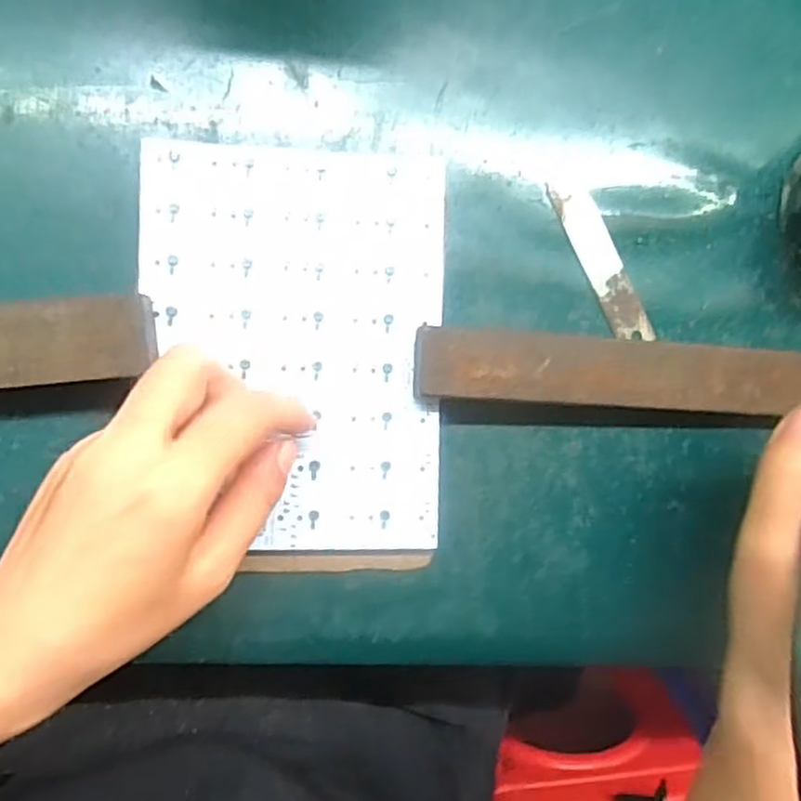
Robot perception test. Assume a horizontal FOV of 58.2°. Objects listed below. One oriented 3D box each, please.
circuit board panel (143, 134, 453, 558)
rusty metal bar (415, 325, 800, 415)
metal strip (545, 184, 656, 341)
[{"bbox_3d":[-0.044,-0.022,0.305,0.123,0.004,0.168,1,90,-8],"label":"circuit board panel"},{"bbox_3d":[0.098,-0.013,0.314,0.179,0.010,0.033,0,99,-11],"label":"rusty metal bar"},{"bbox_3d":[0.095,-0.064,0.334,0.020,0.004,0.080,-26,94,-7],"label":"metal strip"}]

